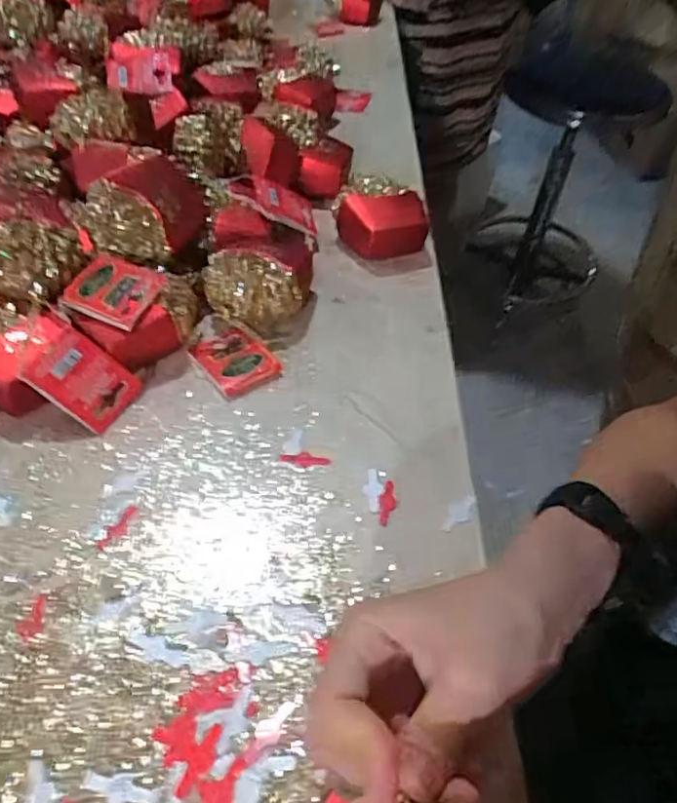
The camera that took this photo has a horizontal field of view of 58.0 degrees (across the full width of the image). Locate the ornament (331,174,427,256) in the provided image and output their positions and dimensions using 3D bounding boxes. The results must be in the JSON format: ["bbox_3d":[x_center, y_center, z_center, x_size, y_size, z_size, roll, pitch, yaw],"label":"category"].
[{"bbox_3d":[0.036,-0.155,0.528,0.070,0.051,0.057,-16,49,-18],"label":"ornament"}]

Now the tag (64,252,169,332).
[{"bbox_3d":[-0.150,-0.074,0.407,0.058,0.010,0.045,21,70,15],"label":"tag"}]

